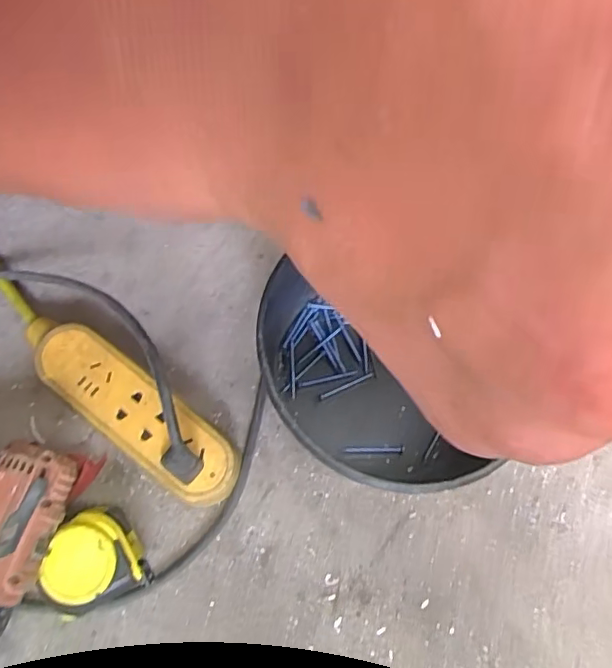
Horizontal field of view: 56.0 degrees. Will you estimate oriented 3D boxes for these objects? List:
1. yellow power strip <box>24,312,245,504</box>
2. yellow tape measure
[{"bbox_3d":[-0.130,0.054,0.422,0.188,0.036,0.057,37,75,9],"label":"yellow power strip"},{"bbox_3d":[-0.141,0.149,0.382,0.064,0.056,0.057,-22,75,-7],"label":"yellow tape measure"}]

